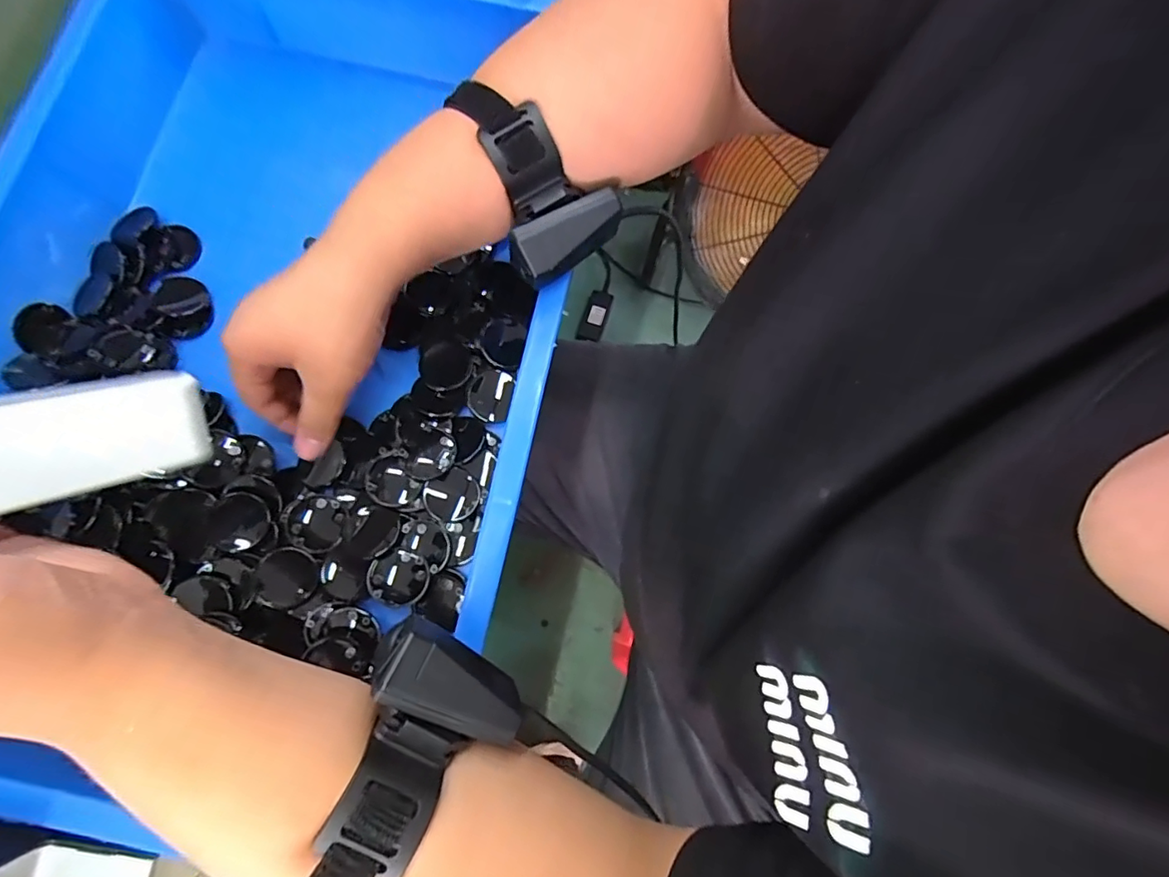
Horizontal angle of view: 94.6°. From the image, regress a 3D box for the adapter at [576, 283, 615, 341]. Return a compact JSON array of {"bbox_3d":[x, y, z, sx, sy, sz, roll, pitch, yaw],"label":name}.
[{"bbox_3d":[0.025,-0.278,1.209,0.053,0.025,0.141,19,77,4],"label":"adapter"}]

